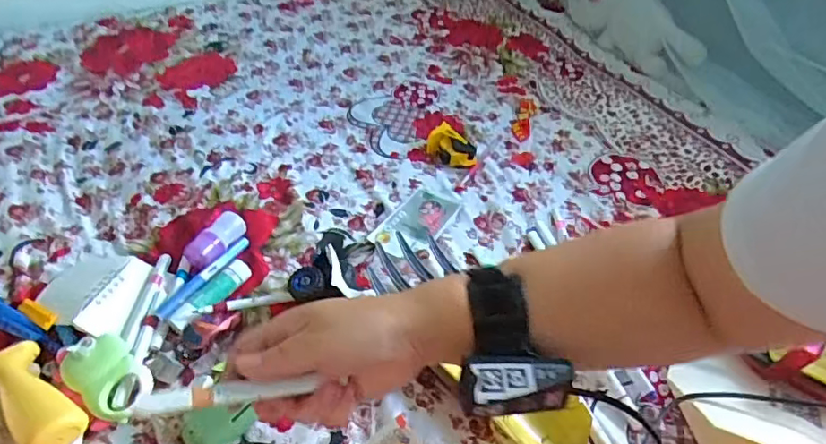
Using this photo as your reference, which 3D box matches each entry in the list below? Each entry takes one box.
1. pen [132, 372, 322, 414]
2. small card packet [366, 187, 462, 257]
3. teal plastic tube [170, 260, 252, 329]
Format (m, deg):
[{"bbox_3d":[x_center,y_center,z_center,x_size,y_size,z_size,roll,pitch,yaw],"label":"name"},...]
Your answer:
[{"bbox_3d":[-0.112,0.104,0.338,0.101,0.009,0.013,-2,41,-20],"label":"pen"},{"bbox_3d":[0.005,-0.001,0.690,0.066,0.009,0.123,25,44,18],"label":"small card packet"},{"bbox_3d":[-0.211,0.075,0.591,0.023,0.019,0.095,25,48,21],"label":"teal plastic tube"}]

